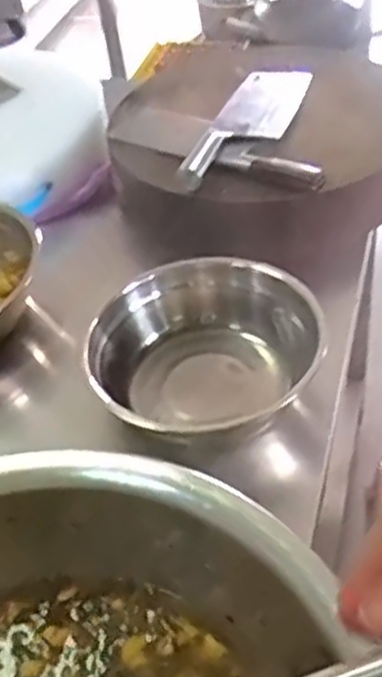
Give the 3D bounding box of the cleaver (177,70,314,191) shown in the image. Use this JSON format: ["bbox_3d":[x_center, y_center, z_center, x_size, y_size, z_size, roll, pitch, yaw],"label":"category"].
[{"bbox_3d":[0.072,-0.278,0.978,0.093,0.022,0.301,11,46,18],"label":"cleaver"}]

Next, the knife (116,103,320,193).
[{"bbox_3d":[0.016,-0.246,0.964,0.351,0.032,0.081,27,53,31],"label":"knife"}]

